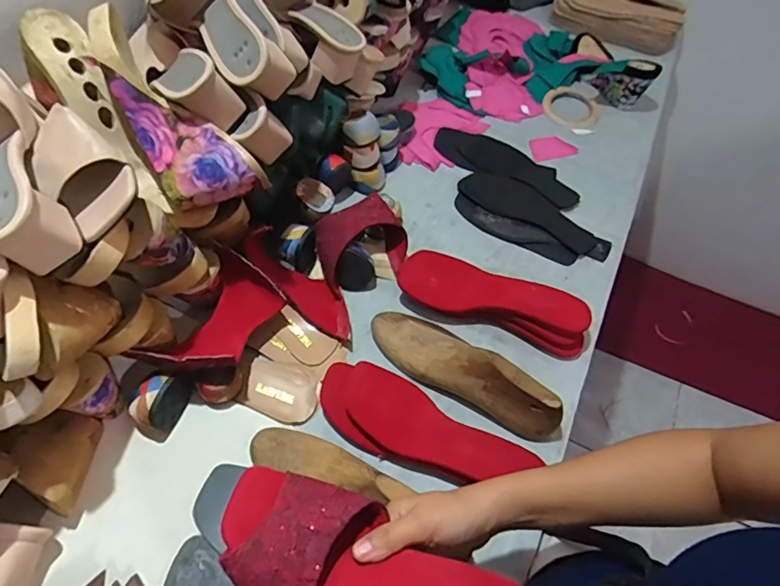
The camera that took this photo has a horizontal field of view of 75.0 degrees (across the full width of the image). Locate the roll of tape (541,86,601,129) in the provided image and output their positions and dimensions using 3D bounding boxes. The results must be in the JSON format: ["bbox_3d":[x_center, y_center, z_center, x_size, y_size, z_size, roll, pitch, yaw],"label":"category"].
[{"bbox_3d":[0.337,-0.346,0.933,0.099,0.020,0.109,33,59,18],"label":"roll of tape"}]

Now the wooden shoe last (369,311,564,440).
[{"bbox_3d":[0.088,0.078,0.579,0.223,0.074,0.069,31,58,16],"label":"wooden shoe last"}]

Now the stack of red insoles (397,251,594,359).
[{"bbox_3d":[0.133,0.003,0.656,0.236,0.050,0.086,17,56,8],"label":"stack of red insoles"}]

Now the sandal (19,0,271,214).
[{"bbox_3d":[-0.249,-0.178,0.524,0.264,0.095,0.107,40,59,-2],"label":"sandal"}]

